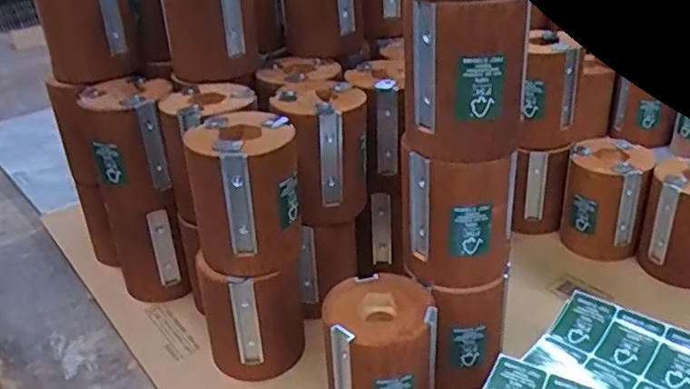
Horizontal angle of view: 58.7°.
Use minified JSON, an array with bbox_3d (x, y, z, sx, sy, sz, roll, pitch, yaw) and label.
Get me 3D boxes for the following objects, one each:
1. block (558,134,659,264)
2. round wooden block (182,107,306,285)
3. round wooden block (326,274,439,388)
[{"bbox_3d":[0.264,0.004,0.626,0.076,0.098,0.076,7,30,19],"label":"block"},{"bbox_3d":[-0.074,-0.002,0.465,0.080,0.100,0.077,-13,31,-14],"label":"round wooden block"},{"bbox_3d":[0.027,0.125,0.444,0.073,0.105,0.074,-3,28,2],"label":"round wooden block"}]

